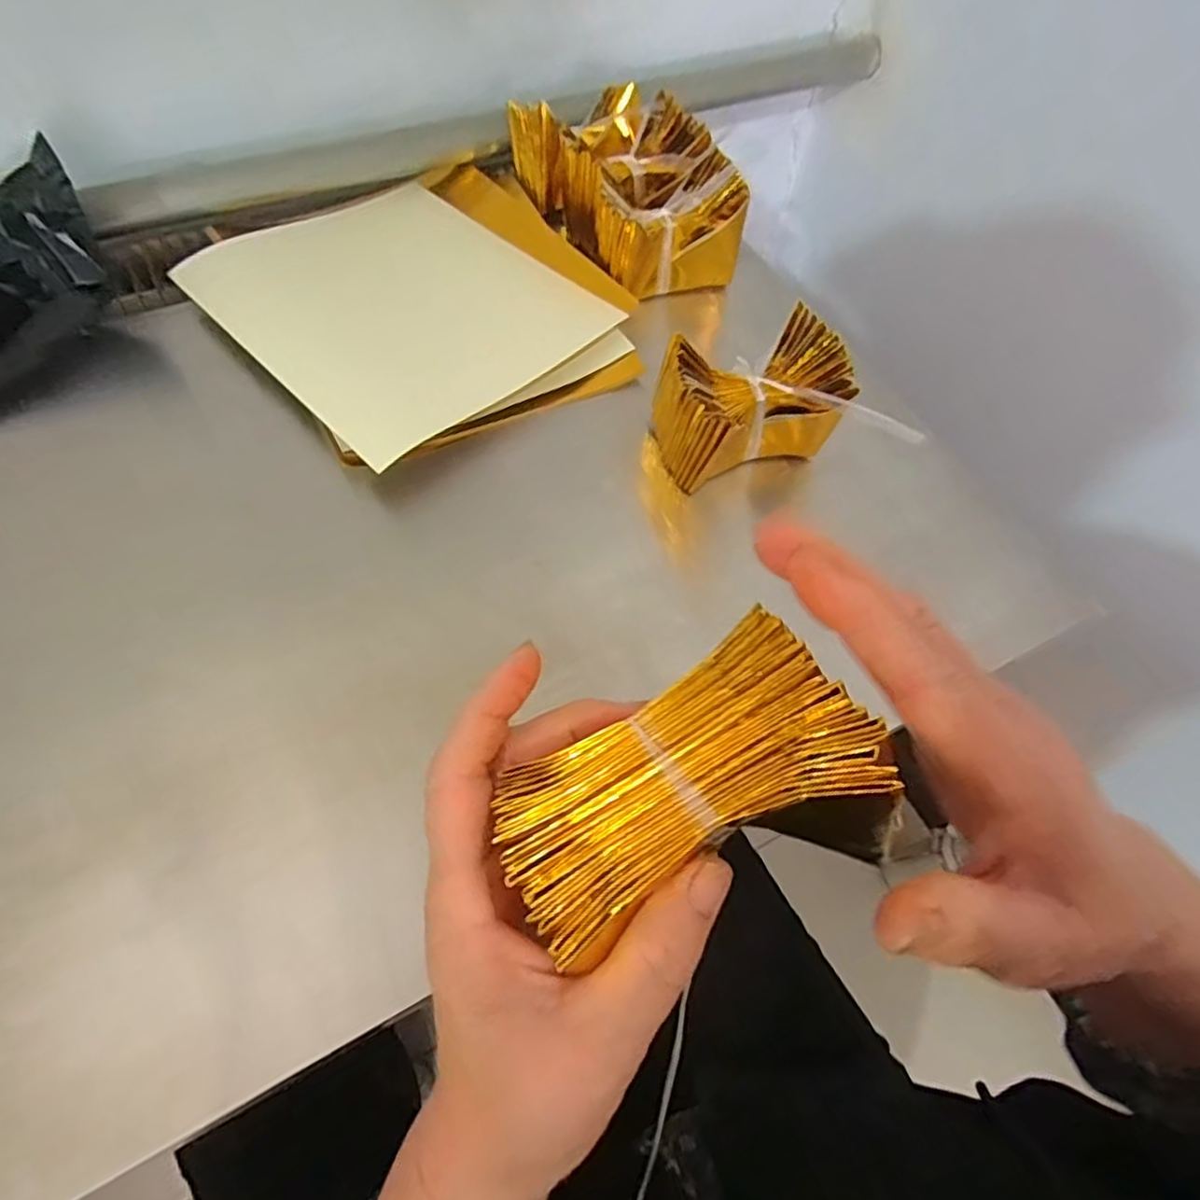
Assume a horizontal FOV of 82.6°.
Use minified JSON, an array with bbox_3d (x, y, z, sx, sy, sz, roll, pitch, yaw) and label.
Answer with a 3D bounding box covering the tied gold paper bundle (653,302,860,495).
[{"bbox_3d":[0.090,-0.119,0.427,0.115,0.079,0.069,-14,63,-10],"label":"tied gold paper bundle"}]

